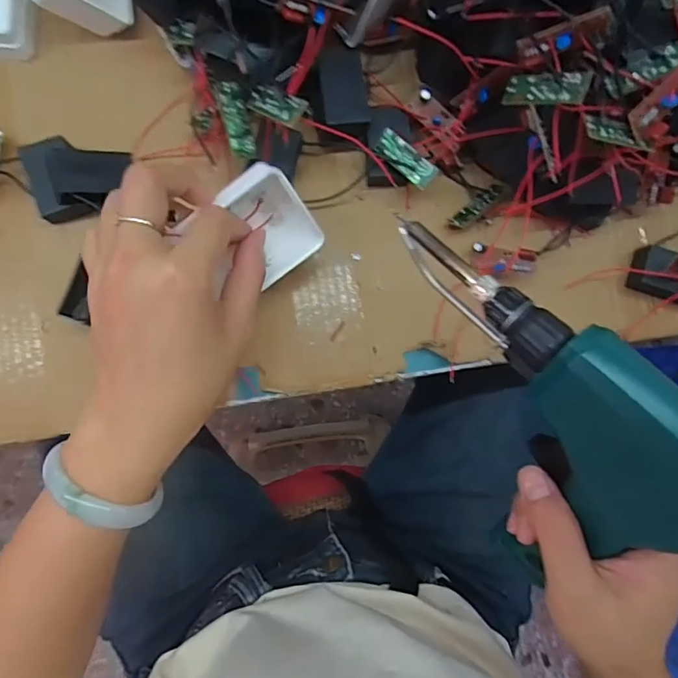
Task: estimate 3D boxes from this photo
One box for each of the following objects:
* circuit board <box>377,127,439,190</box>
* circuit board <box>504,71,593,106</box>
[{"bbox_3d":[0.043,-0.116,0.318,0.045,0.004,0.016,46,112,14],"label":"circuit board"},{"bbox_3d":[0.111,-0.134,0.265,0.007,0.046,0.016,25,88,-48],"label":"circuit board"}]

